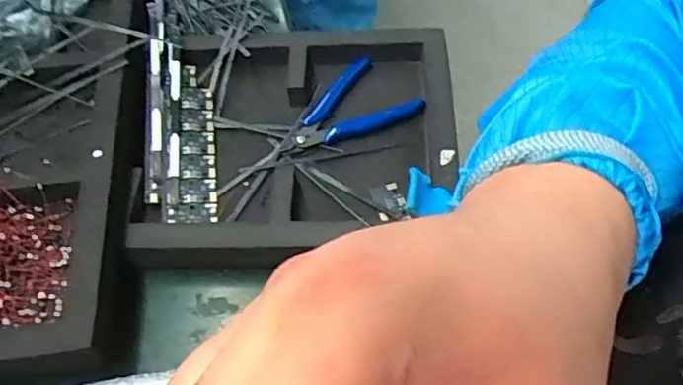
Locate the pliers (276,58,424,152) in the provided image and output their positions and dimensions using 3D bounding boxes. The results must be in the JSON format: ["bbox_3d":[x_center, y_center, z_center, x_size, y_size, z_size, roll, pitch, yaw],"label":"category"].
[{"bbox_3d":[0.003,-0.063,0.473,0.108,0.012,0.076,-38,60,-21],"label":"pliers"}]

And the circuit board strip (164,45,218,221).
[{"bbox_3d":[-0.117,-0.045,0.462,0.037,0.011,0.148,2,60,-18],"label":"circuit board strip"}]

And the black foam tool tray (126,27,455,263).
[{"bbox_3d":[-0.040,-0.044,0.461,0.247,0.037,0.216,0,54,5],"label":"black foam tool tray"}]

